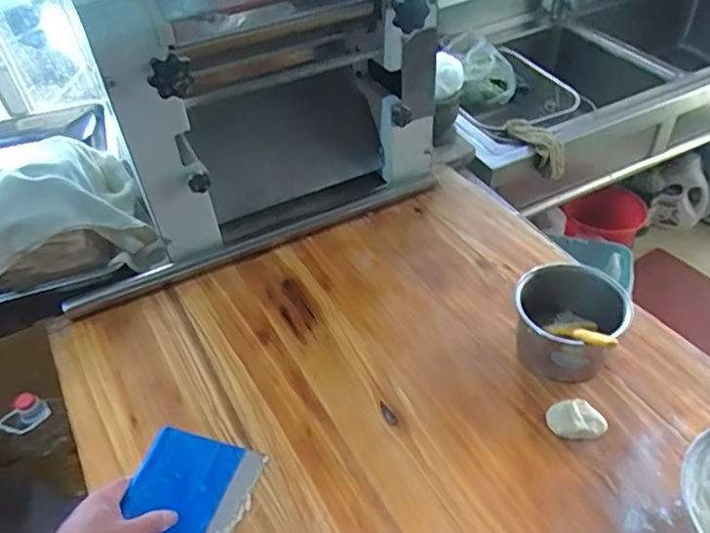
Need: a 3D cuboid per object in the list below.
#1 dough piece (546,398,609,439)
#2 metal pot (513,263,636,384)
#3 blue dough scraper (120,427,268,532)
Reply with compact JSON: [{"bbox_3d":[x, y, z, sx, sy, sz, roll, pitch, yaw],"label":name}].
[{"bbox_3d":[0.263,0.184,0.693,0.063,0.026,0.046,3,42,9],"label":"dough piece"},{"bbox_3d":[0.272,0.070,0.746,0.133,0.117,0.121,-3,42,3],"label":"metal pot"},{"bbox_3d":[-0.189,0.268,0.632,0.122,0.009,0.191,31,47,-6],"label":"blue dough scraper"}]

